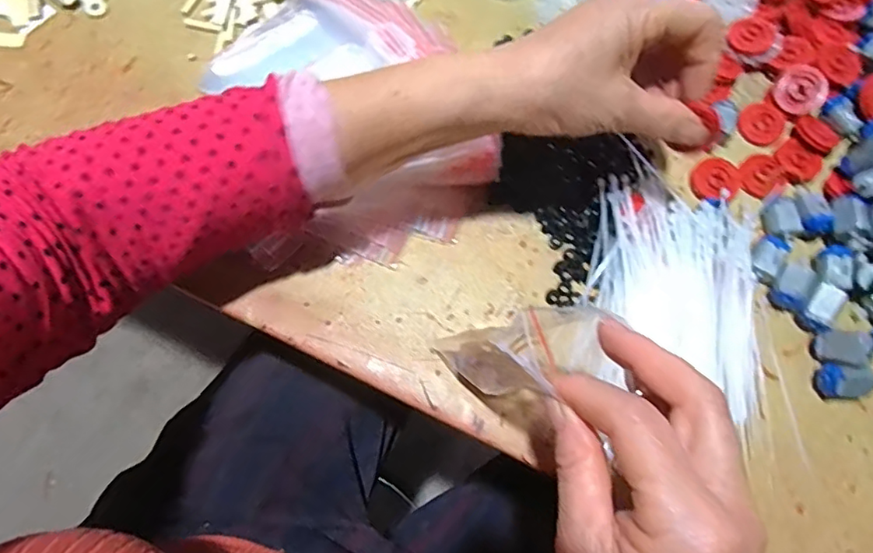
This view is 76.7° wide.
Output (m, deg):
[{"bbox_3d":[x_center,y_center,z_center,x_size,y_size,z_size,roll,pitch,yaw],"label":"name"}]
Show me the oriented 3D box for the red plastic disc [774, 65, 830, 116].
[{"bbox_3d":[0.259,-0.132,0.391,0.033,0.005,0.030,5,101,24],"label":"red plastic disc"}]

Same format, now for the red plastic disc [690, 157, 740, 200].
[{"bbox_3d":[0.191,-0.068,0.378,0.030,0.004,0.027,-1,91,20],"label":"red plastic disc"}]

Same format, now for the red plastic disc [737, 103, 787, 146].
[{"bbox_3d":[0.231,-0.108,0.393,0.031,0.007,0.028,9,100,8],"label":"red plastic disc"}]

